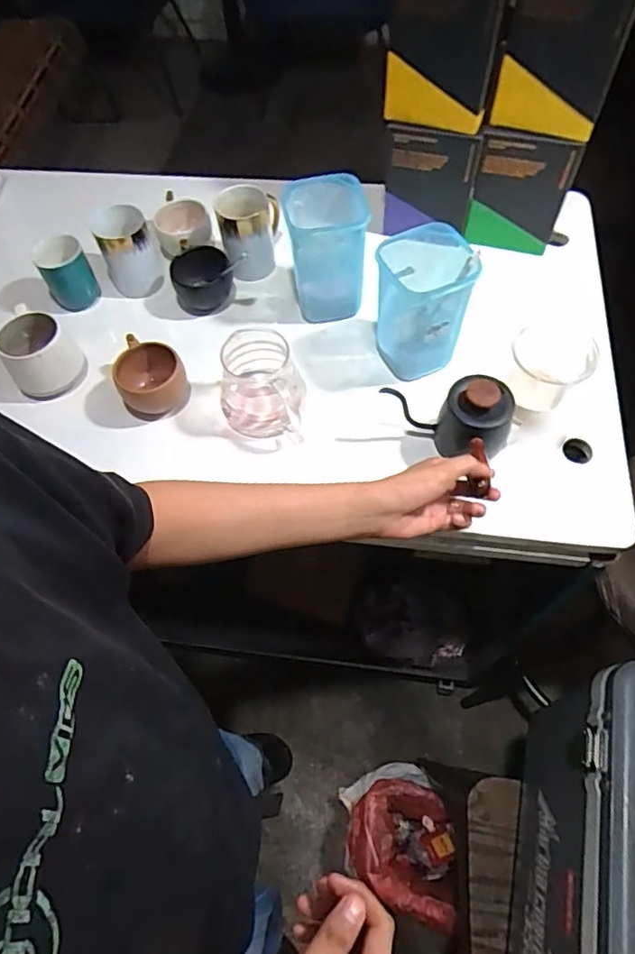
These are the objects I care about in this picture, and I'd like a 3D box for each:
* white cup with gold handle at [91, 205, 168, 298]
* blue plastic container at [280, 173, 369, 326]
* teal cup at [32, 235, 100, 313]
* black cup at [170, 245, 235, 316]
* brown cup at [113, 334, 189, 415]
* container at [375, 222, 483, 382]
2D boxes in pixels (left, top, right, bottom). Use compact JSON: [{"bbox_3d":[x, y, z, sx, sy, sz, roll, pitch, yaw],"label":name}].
[{"bbox_3d":[-0.260,-0.315,0.778,0.076,0.099,0.074,-19,62,-8],"label":"white cup with gold handle"},{"bbox_3d":[0.010,-0.289,0.727,0.101,0.145,0.095,-1,61,2],"label":"blue plastic container"},{"bbox_3d":[-0.347,-0.280,0.776,0.063,0.089,0.062,-1,61,2],"label":"teal cup"},{"bbox_3d":[-0.160,-0.276,0.771,0.082,0.063,0.089,-16,62,-7],"label":"black cup"},{"bbox_3d":[-0.207,-0.122,0.696,0.082,0.064,0.094,-28,64,-12],"label":"brown cup"},{"bbox_3d":[0.122,-0.206,0.673,0.100,0.144,0.106,0,61,2],"label":"container"}]

